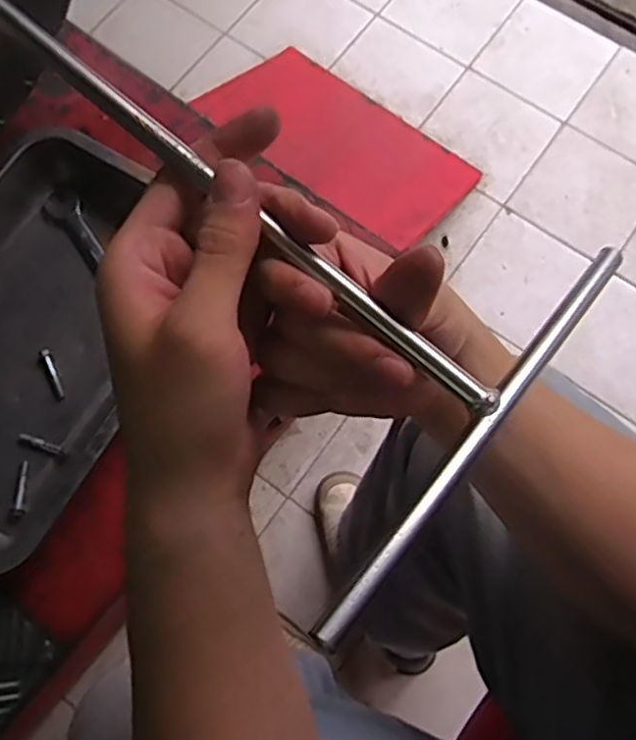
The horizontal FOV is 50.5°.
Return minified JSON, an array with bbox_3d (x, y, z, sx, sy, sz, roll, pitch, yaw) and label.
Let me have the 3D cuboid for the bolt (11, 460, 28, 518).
[{"bbox_3d":[-0.218,0.087,0.493,0.008,0.005,0.041,-2,74,-1],"label":"bolt"}]

